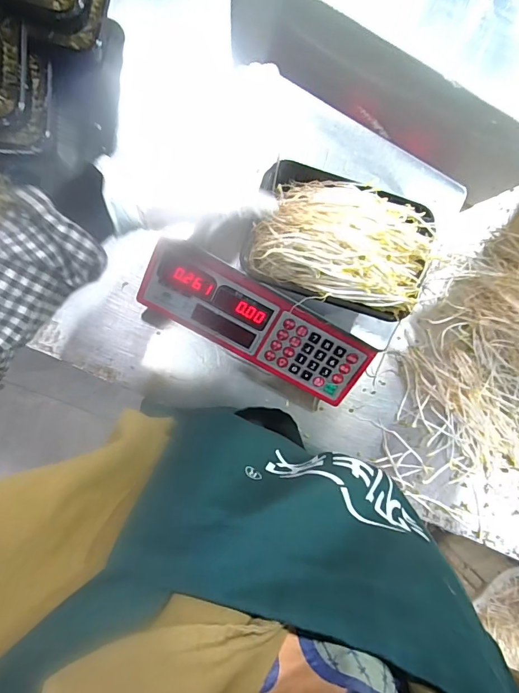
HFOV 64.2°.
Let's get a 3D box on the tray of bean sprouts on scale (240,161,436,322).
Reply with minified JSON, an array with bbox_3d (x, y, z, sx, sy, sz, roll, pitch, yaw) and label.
[{"bbox_3d":[0.080,-0.104,0.414,0.174,0.061,0.115,17,89,-4],"label":"tray of bean sprouts on scale"}]

